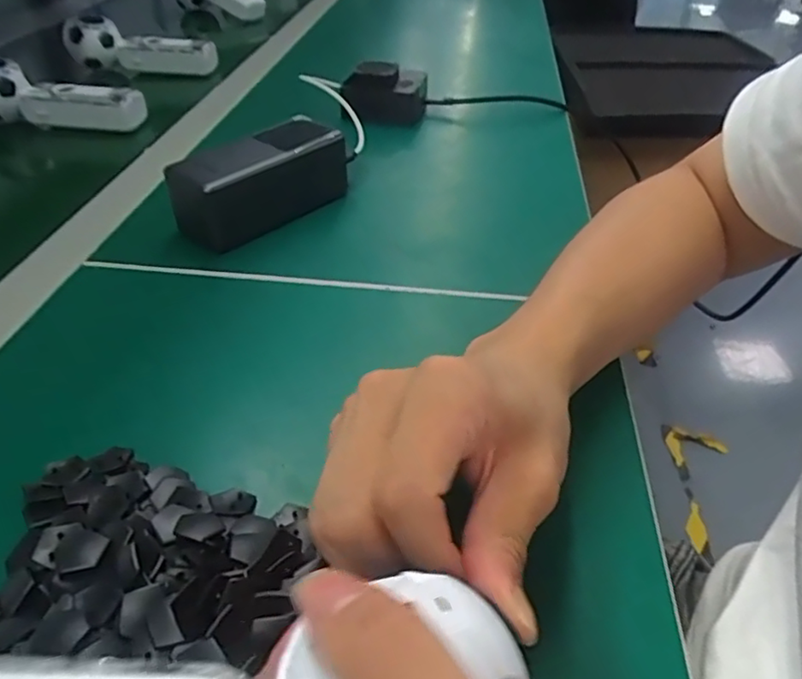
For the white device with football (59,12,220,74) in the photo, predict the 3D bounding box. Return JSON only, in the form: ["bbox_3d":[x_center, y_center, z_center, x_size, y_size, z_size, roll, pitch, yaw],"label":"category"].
[{"bbox_3d":[-0.343,-0.389,0.803,0.182,0.068,0.055,-2,37,-4],"label":"white device with football"}]

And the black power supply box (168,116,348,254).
[{"bbox_3d":[-0.102,-0.119,0.459,0.064,0.061,0.137,25,43,29],"label":"black power supply box"}]

